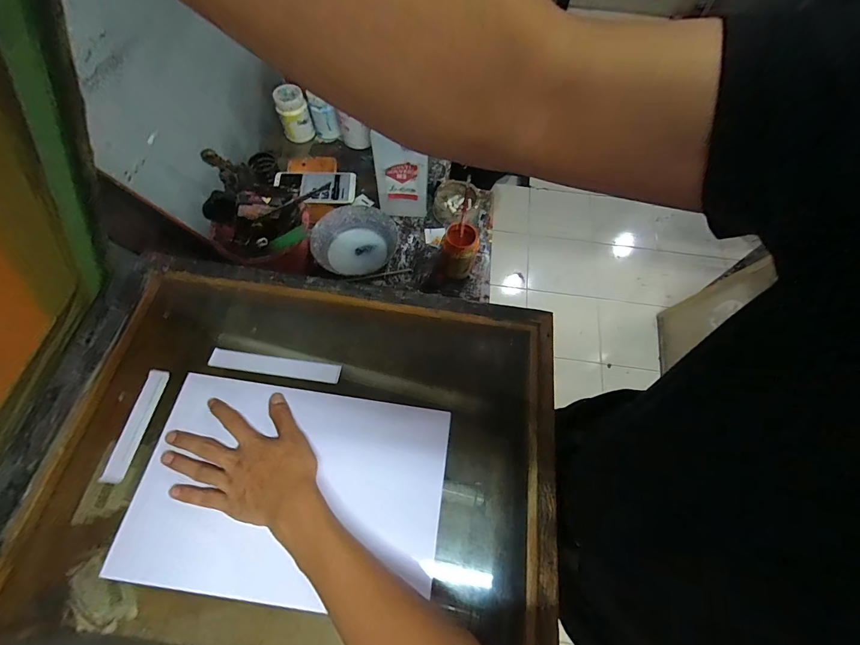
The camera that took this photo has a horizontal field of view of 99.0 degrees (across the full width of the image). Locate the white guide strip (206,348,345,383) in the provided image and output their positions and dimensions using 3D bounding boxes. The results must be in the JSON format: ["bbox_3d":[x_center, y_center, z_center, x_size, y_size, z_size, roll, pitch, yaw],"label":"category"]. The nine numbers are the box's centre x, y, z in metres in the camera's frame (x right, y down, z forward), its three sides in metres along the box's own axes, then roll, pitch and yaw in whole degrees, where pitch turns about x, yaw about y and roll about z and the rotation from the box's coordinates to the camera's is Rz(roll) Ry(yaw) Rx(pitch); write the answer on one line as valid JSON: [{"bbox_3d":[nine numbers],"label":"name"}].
[{"bbox_3d":[-0.196,0.055,0.468,0.160,0.005,0.024,8,68,-1],"label":"white guide strip"}]

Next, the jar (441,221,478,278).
[{"bbox_3d":[0.053,-0.133,0.671,0.058,0.101,0.060,1,65,-1],"label":"jar"}]

